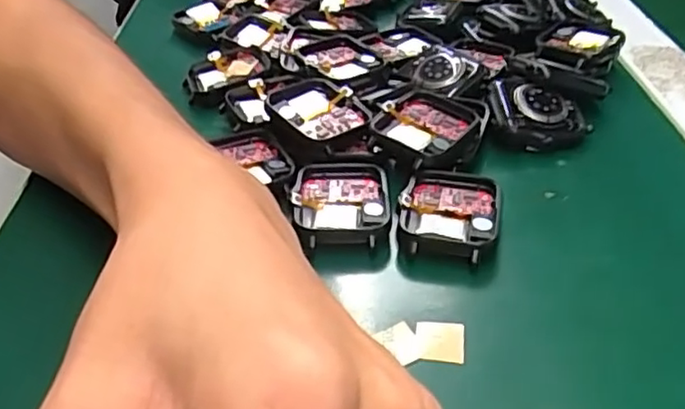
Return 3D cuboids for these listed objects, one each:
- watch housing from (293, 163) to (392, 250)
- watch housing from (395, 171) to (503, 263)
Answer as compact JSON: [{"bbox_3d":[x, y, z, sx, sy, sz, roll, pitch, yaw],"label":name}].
[{"bbox_3d":[-0.001,0.001,0.253,0.036,0.010,0.046,-1,38,-2],"label":"watch housing"},{"bbox_3d":[0.041,0.004,0.247,0.036,0.011,0.044,10,39,12],"label":"watch housing"}]

